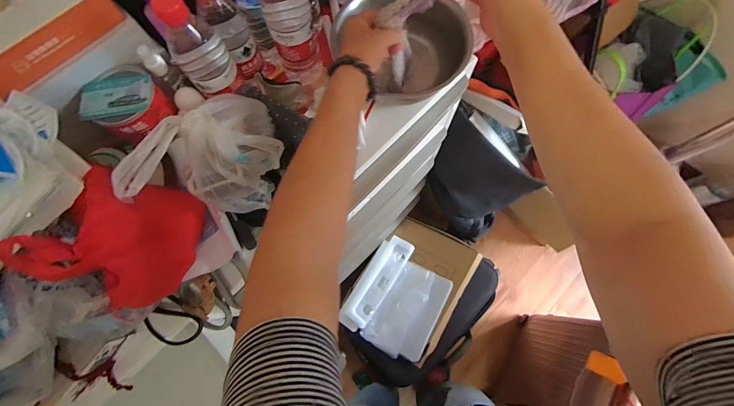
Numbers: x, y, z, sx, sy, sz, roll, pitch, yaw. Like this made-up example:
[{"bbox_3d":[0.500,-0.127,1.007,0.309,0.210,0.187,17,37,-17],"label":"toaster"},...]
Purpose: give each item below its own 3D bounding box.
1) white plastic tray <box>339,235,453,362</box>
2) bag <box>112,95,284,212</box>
[{"bbox_3d":[0.106,0.318,1.094,0.292,0.067,0.341,29,77,10],"label":"white plastic tray"},{"bbox_3d":[-0.163,-0.053,0.385,0.080,0.144,0.177,25,76,9],"label":"bag"}]

